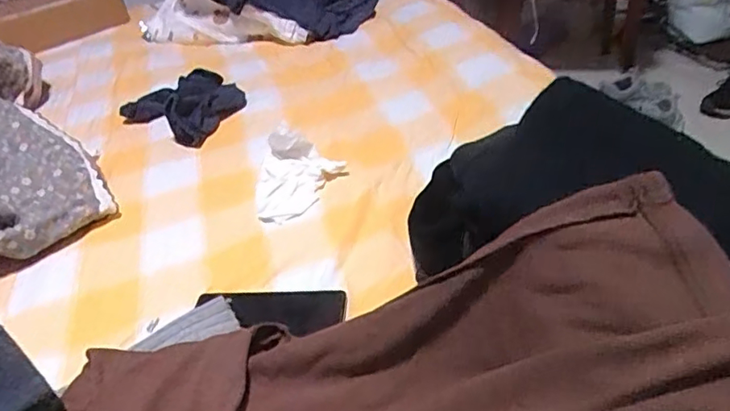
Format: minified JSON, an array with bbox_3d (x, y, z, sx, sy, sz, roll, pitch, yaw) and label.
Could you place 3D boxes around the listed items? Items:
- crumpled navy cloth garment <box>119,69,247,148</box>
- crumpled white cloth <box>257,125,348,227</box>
[{"bbox_3d":[-0.309,-0.189,0.977,0.220,0.053,0.178,22,46,33],"label":"crumpled navy cloth garment"},{"bbox_3d":[-0.095,-0.054,0.763,0.126,0.053,0.163,-13,38,-7],"label":"crumpled white cloth"}]

